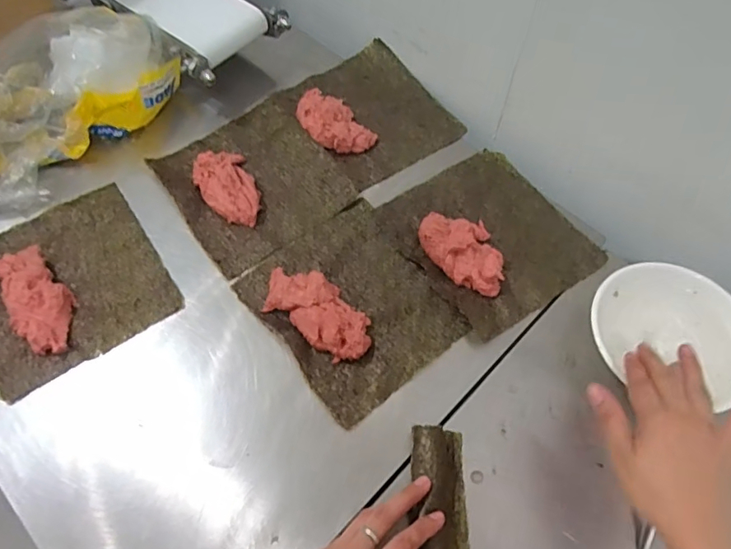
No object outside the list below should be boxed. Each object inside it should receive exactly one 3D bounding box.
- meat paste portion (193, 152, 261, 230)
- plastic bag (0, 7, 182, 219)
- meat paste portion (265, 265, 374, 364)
[{"bbox_3d":[-0.160,-0.103,0.603,0.062,0.033,0.103,-25,63,-14],"label":"meat paste portion"},{"bbox_3d":[-0.369,-0.196,0.612,0.111,0.118,0.299,32,65,17],"label":"plastic bag"},{"bbox_3d":[-0.047,0.035,0.526,0.124,0.031,0.063,32,65,17],"label":"meat paste portion"}]

